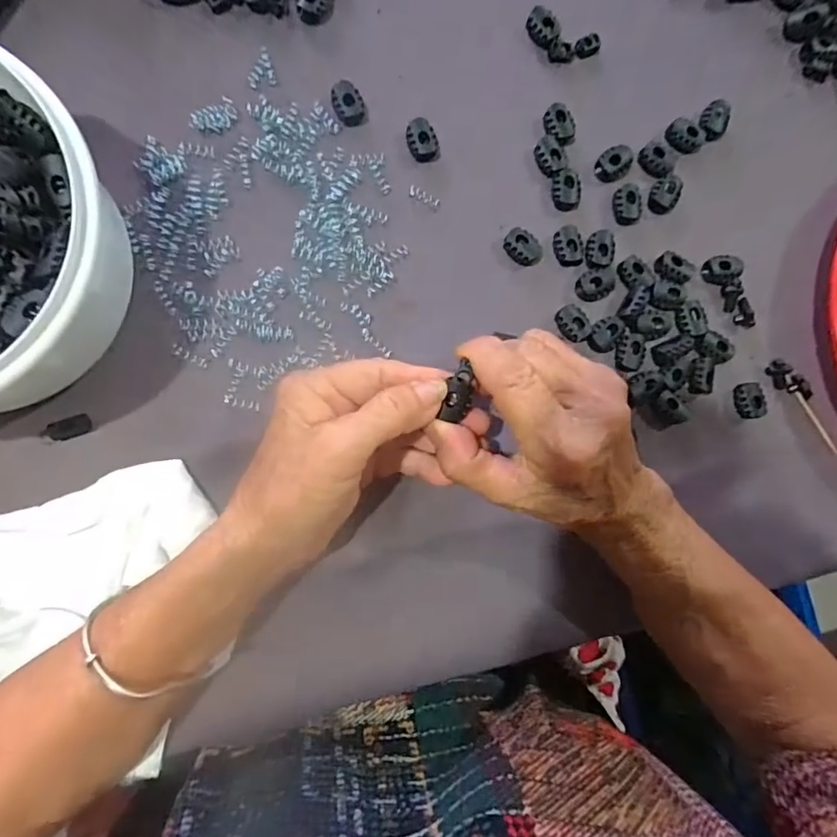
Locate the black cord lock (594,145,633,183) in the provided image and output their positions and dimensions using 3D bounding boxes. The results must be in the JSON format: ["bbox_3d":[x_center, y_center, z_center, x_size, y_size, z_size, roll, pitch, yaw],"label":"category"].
[{"bbox_3d":[0.119,-0.154,0.310,0.024,0.006,0.018,-34,91,-8],"label":"black cord lock"}]

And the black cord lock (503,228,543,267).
[{"bbox_3d":[0.061,-0.100,0.301,0.024,0.008,0.018,42,82,-3],"label":"black cord lock"}]

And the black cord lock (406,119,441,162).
[{"bbox_3d":[0.003,-0.161,0.297,0.018,0.006,0.025,-11,87,-8],"label":"black cord lock"}]

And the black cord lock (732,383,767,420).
[{"bbox_3d":[0.203,-0.011,0.312,0.018,0.007,0.022,-13,88,-8],"label":"black cord lock"}]

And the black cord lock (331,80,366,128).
[{"bbox_3d":[-0.040,-0.180,0.291,0.017,0.007,0.025,-23,89,-8],"label":"black cord lock"}]

